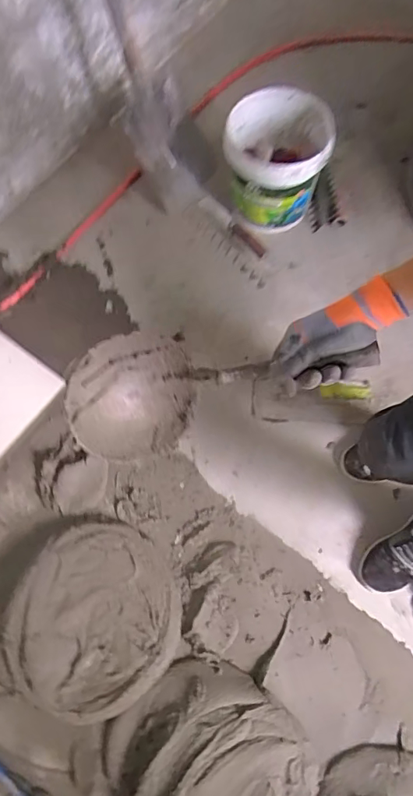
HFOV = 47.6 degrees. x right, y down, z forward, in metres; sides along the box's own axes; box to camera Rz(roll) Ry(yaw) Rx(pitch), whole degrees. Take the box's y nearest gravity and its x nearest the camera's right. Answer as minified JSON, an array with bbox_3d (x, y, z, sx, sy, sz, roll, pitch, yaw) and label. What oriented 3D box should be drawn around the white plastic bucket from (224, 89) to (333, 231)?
[{"bbox_3d":[0.170,-0.577,1.178,0.231,0.270,0.227,0,70,1],"label":"white plastic bucket"}]

